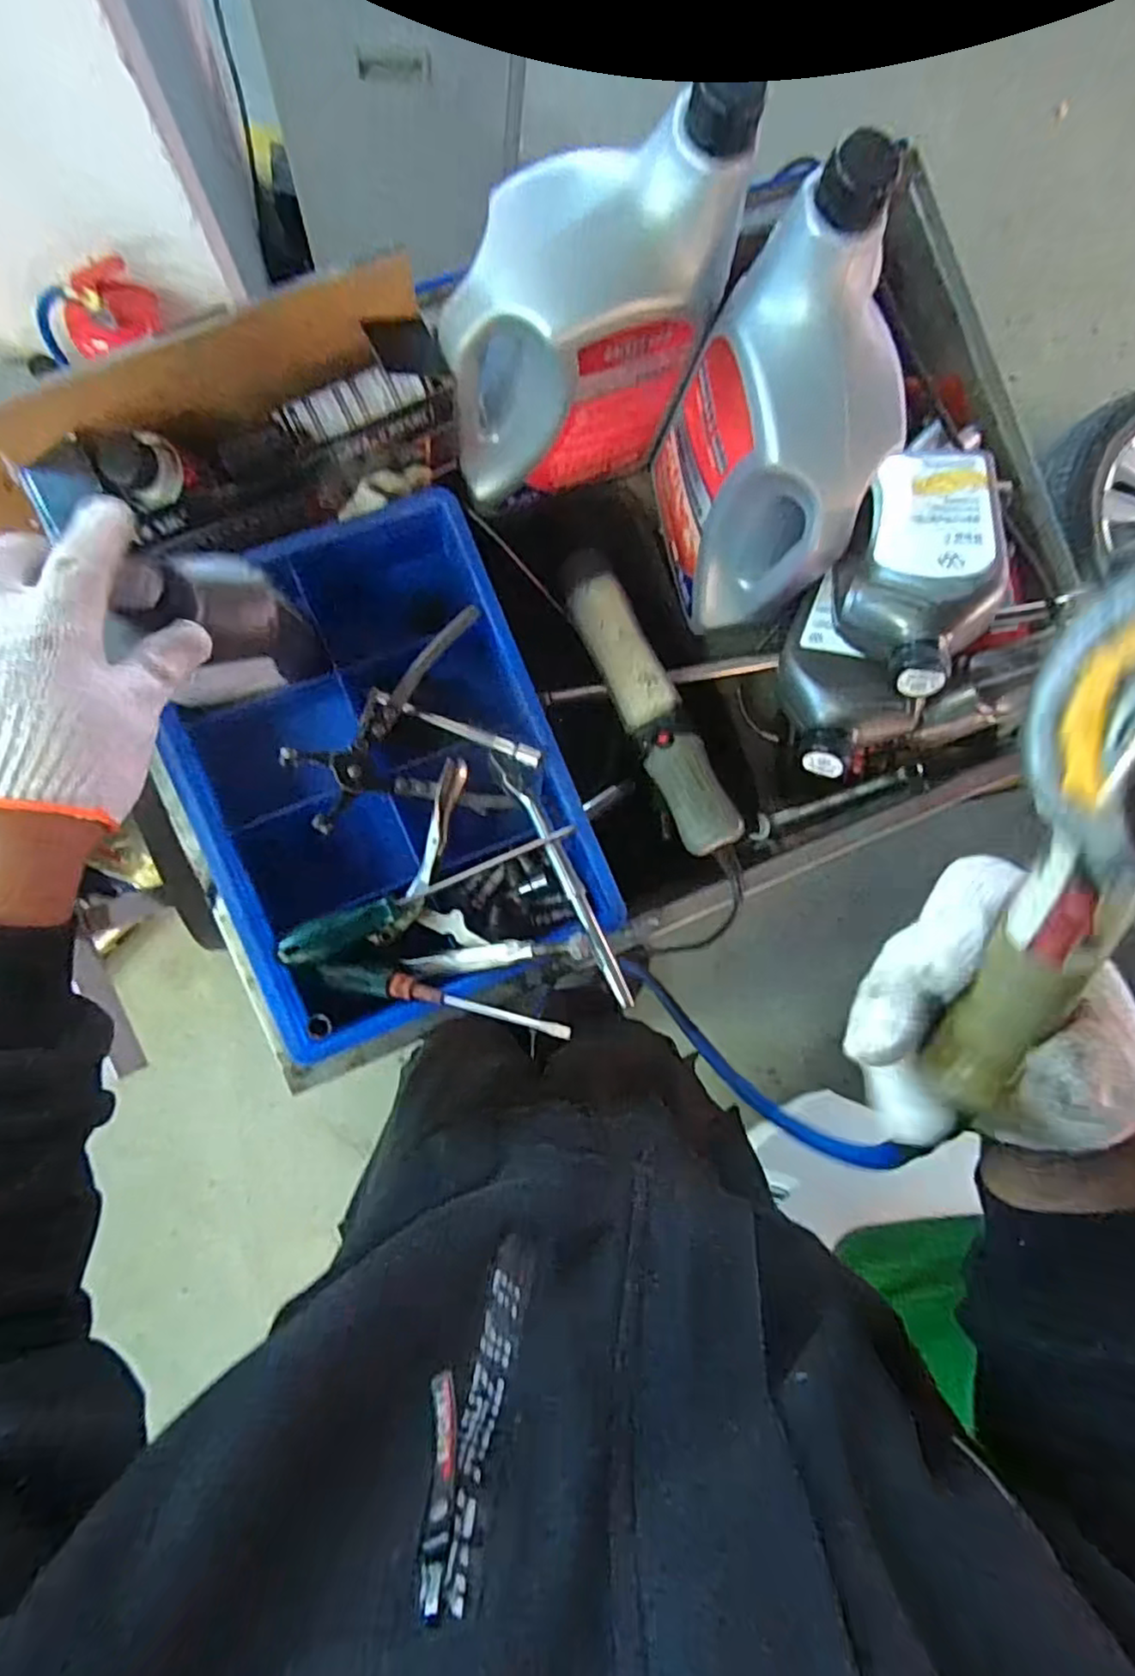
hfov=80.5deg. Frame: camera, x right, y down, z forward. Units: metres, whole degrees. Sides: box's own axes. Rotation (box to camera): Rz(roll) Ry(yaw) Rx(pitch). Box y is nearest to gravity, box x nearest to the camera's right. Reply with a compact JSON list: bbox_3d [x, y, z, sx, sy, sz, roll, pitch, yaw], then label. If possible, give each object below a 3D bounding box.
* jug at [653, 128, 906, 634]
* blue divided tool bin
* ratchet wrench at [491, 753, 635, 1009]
[{"bbox_3d":[0.165,-0.294,0.513,0.103,0.258,0.196,-11,90,-7],"label":"jug"},{"bbox_3d":[-0.149,-0.047,0.540,0.270,0.102,0.363,-23,92,-7],"label":"blue divided tool bin"},{"bbox_3d":[-0.001,0.030,0.520,0.019,0.013,0.214,-26,79,-7],"label":"ratchet wrench"}]

